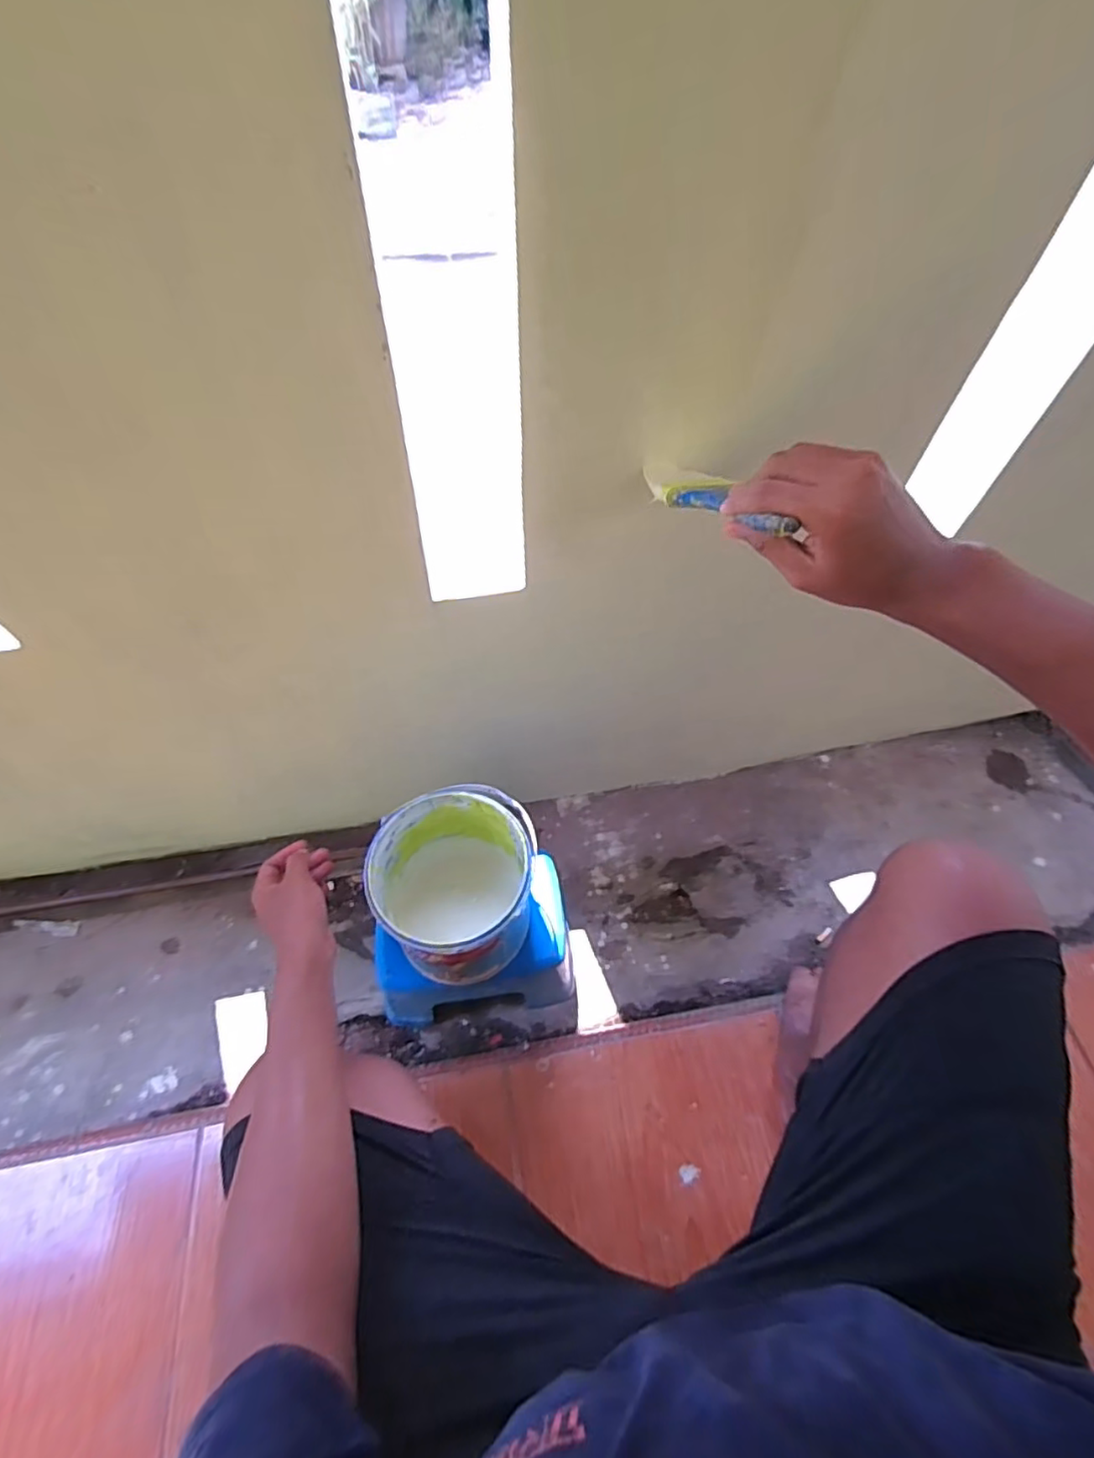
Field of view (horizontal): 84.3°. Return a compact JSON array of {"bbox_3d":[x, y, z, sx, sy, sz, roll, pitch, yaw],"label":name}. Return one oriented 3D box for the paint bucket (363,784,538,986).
[{"bbox_3d":[-0.112,0.206,0.774,0.182,0.231,0.198,1,58,-1],"label":"paint bucket"}]

